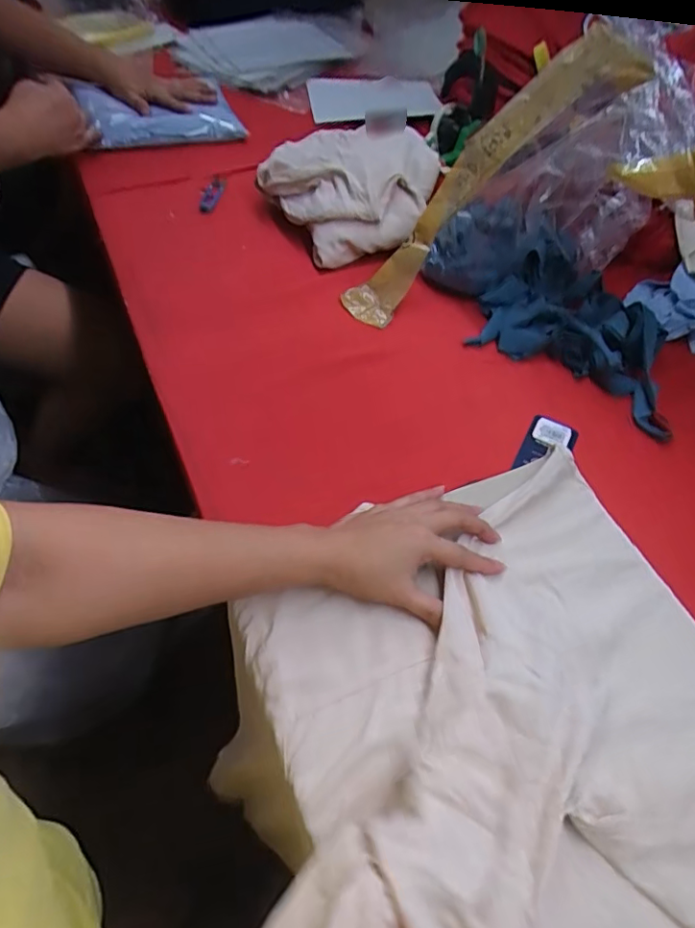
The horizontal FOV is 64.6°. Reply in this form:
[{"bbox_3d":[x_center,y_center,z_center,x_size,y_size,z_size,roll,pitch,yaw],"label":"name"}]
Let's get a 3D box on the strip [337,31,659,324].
[{"bbox_3d":[0.134,-0.292,0.603,0.046,0.356,0.074,19,39,-44],"label":"strip"}]

